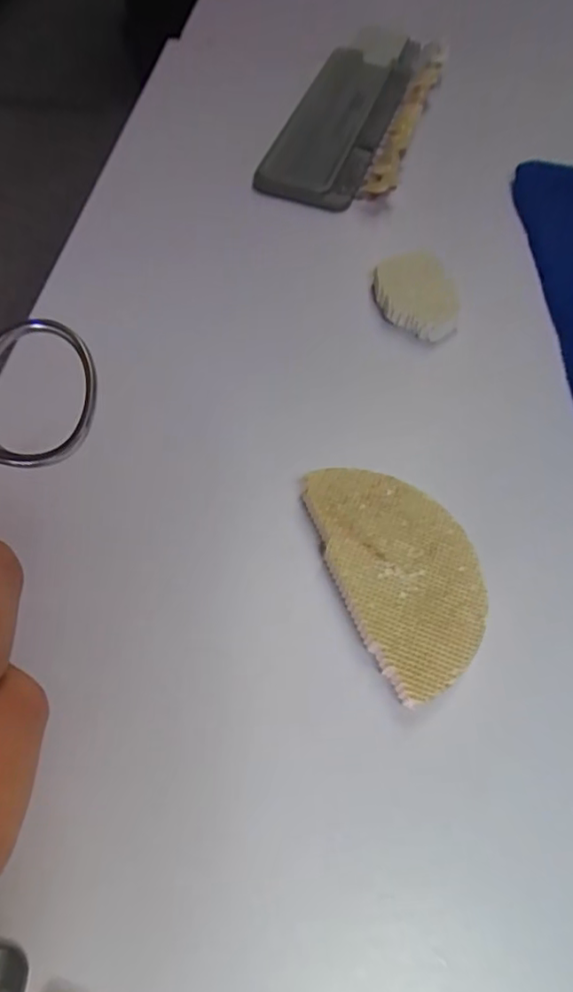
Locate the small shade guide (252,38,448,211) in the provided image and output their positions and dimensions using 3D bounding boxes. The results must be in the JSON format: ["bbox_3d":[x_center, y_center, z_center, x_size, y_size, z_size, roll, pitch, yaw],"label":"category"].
[{"bbox_3d":[0.042,-0.215,0.321,0.067,0.011,0.167,19,60,7],"label":"small shade guide"}]

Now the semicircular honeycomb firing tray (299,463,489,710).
[{"bbox_3d":[0.035,0.020,0.179,0.042,0.006,0.074,-20,63,-15],"label":"semicircular honeycomb firing tray"}]

